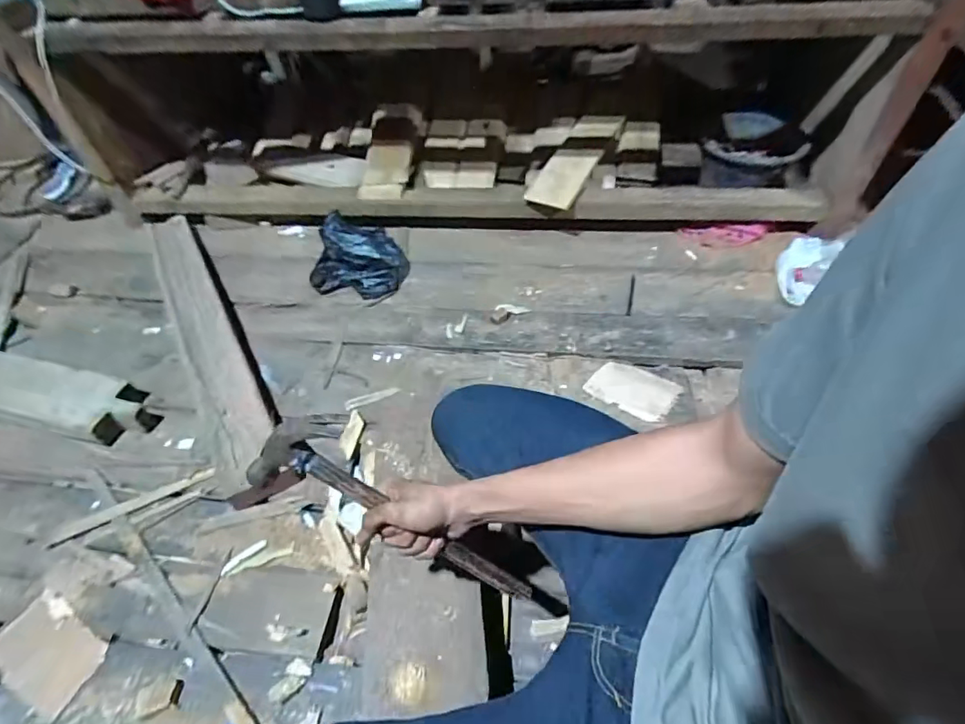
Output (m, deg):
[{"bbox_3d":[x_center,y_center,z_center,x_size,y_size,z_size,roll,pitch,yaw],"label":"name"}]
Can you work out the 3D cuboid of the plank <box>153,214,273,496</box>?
[{"bbox_3d":[-0.589,-0.079,1.065,0.122,0.051,0.890,-25,52,-18],"label":"plank"}]

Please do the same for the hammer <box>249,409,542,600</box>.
[{"bbox_3d":[-0.068,0.150,0.514,0.321,0.113,0.021,28,28,-10],"label":"hammer"}]

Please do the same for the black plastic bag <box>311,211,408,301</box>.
[{"bbox_3d":[-0.299,-0.255,1.178,0.221,0.094,0.225,-17,50,-12],"label":"black plastic bag"}]

